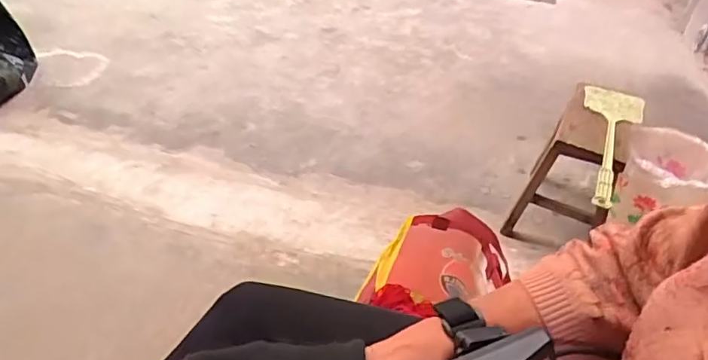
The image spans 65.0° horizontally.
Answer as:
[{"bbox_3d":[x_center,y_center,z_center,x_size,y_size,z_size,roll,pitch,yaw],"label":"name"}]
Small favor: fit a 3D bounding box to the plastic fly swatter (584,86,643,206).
[{"bbox_3d":[0.510,-0.081,1.120,0.130,0.033,0.442,20,38,17],"label":"plastic fly swatter"}]

